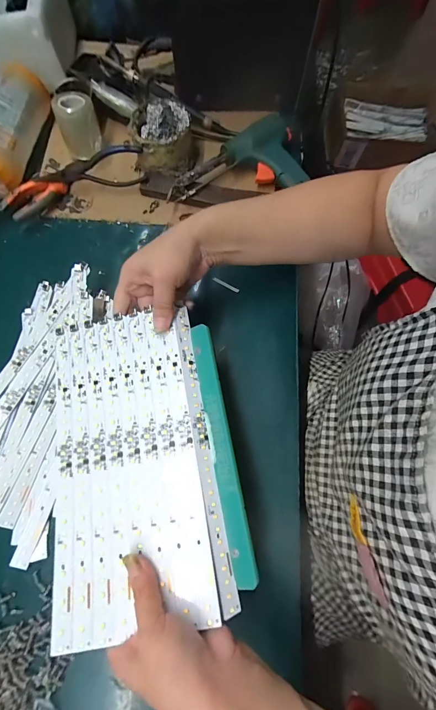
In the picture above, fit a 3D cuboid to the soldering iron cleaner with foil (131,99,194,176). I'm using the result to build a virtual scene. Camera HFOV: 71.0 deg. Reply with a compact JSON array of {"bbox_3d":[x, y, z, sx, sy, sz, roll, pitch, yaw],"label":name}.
[{"bbox_3d":[-0.077,-0.313,0.432,0.086,0.069,0.092,2,73,1],"label":"soldering iron cleaner with foil"}]

